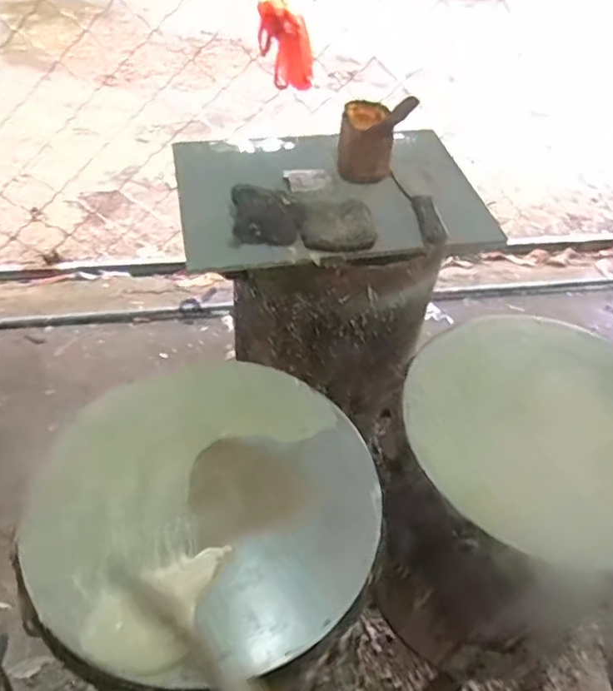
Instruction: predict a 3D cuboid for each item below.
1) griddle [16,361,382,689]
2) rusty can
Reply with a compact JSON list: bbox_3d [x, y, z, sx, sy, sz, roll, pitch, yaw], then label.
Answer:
[{"bbox_3d":[-0.098,0.171,0.652,0.378,0.041,0.335,-30,60,-30],"label":"griddle"},{"bbox_3d":[0.106,-0.345,0.963,0.098,0.150,0.114,2,47,-2],"label":"rusty can"}]

